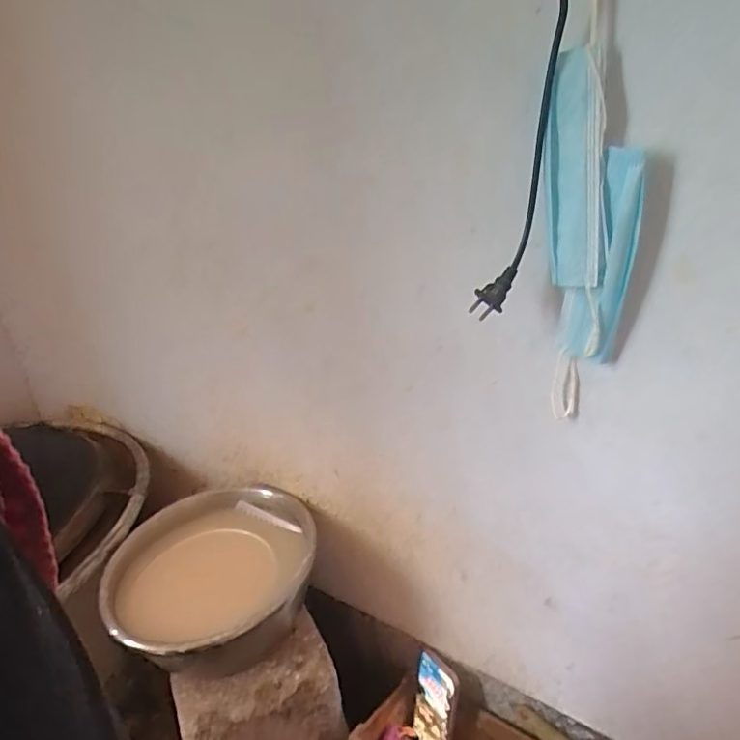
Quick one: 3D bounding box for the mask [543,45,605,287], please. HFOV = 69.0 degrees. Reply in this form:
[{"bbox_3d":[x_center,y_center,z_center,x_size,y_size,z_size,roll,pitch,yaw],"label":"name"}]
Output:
[{"bbox_3d":[0.156,-0.149,0.414,0.040,0.164,0.017,2,24,22],"label":"mask"}]

